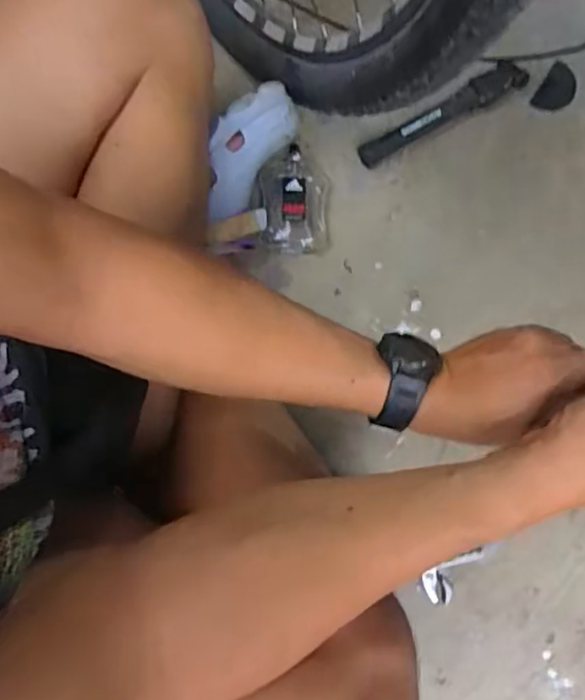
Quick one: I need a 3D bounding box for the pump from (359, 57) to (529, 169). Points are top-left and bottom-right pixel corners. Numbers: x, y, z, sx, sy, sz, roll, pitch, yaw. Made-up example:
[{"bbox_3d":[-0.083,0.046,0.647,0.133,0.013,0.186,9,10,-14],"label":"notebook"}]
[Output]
[{"bbox_3d":[0.171,-0.265,0.695,0.206,0.034,0.038,-32,81,-6],"label":"pump"}]

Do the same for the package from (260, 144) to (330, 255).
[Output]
[{"bbox_3d":[0.002,-0.165,0.674,0.073,0.029,0.119,1,79,-1],"label":"package"}]

